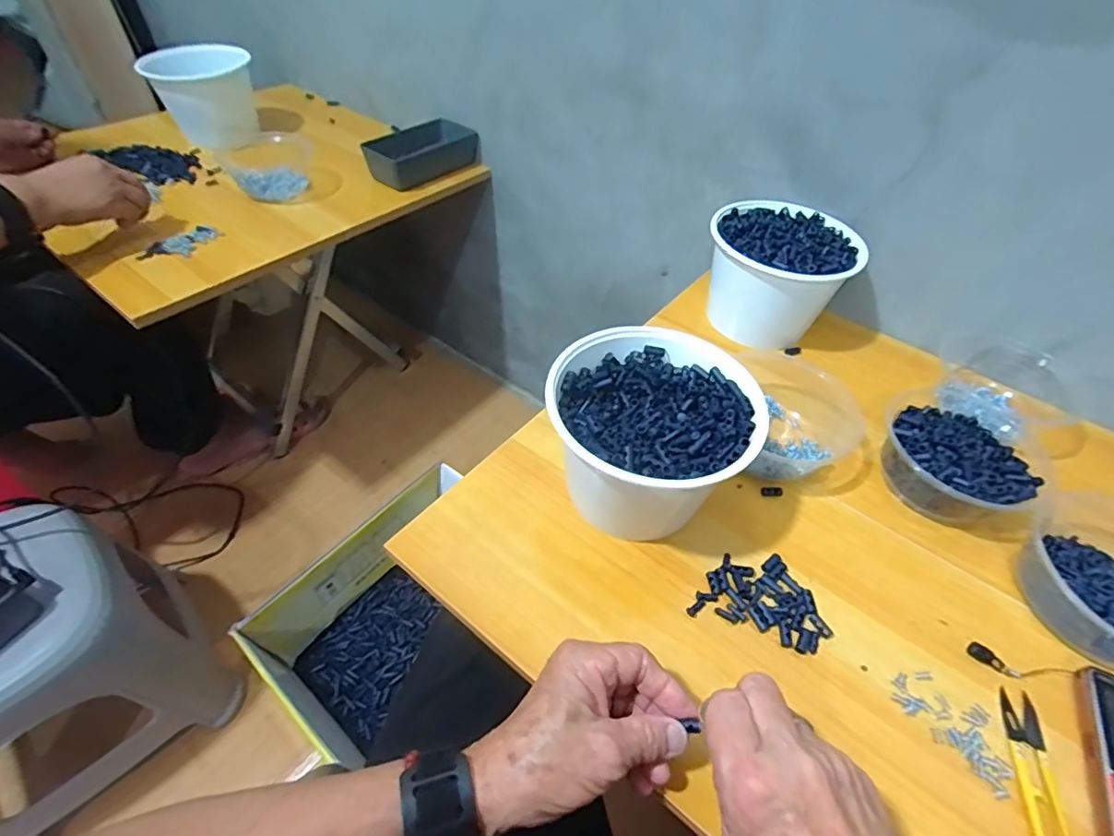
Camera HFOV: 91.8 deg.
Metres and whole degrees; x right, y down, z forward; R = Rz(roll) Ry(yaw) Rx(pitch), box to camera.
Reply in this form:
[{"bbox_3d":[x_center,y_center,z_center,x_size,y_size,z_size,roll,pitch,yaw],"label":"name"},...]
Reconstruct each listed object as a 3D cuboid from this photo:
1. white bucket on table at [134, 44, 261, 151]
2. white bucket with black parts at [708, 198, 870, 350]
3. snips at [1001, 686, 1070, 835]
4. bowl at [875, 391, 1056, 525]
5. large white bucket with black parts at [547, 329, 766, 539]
[{"bbox_3d":[-0.601,-0.547,0.937,0.155,0.133,0.148,-27,55,-26],"label":"white bucket on table"},{"bbox_3d":[0.263,-0.171,0.656,0.155,0.116,0.148,2,47,-3],"label":"white bucket with black parts"},{"bbox_3d":[0.315,0.232,0.355,0.022,0.006,0.104,17,49,11],"label":"snips"},{"bbox_3d":[0.373,0.041,0.508,0.134,0.060,0.128,2,47,-3],"label":"bowl"},{"bbox_3d":[0.077,0.019,0.463,0.167,0.113,0.165,2,47,-3],"label":"large white bucket with black parts"}]

